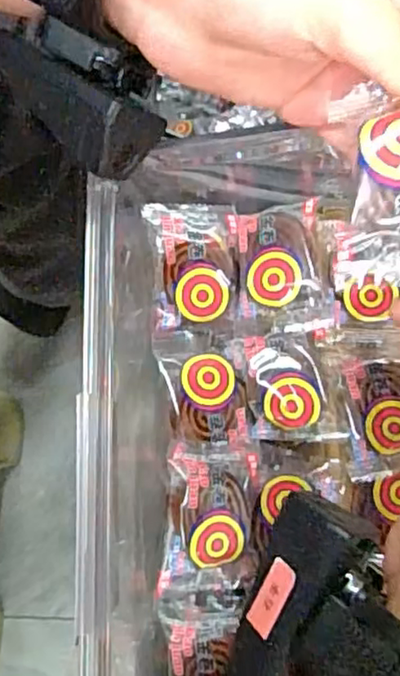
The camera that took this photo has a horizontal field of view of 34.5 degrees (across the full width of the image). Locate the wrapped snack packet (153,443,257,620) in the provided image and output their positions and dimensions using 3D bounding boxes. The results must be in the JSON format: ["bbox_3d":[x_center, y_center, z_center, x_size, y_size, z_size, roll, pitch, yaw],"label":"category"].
[{"bbox_3d":[0.006,0.086,0.293,0.044,0.013,0.069,9,84,-22],"label":"wrapped snack packet"}]

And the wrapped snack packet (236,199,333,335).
[{"bbox_3d":[0.041,-0.032,0.311,0.043,0.020,0.060,-4,80,-1],"label":"wrapped snack packet"}]

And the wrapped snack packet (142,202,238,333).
[{"bbox_3d":[-0.003,-0.034,0.312,0.043,0.010,0.059,-1,89,-15],"label":"wrapped snack packet"}]

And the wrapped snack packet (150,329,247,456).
[{"bbox_3d":[0.001,0.026,0.307,0.043,0.018,0.057,-2,80,-1],"label":"wrapped snack packet"}]

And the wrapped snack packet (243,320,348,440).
[{"bbox_3d":[0.044,0.021,0.301,0.043,0.012,0.053,-5,80,-2],"label":"wrapped snack packet"}]

